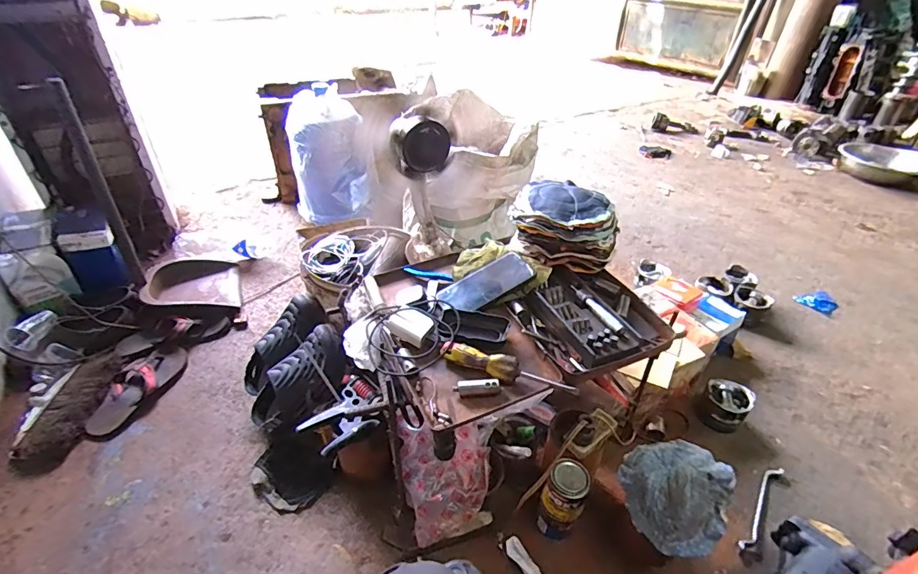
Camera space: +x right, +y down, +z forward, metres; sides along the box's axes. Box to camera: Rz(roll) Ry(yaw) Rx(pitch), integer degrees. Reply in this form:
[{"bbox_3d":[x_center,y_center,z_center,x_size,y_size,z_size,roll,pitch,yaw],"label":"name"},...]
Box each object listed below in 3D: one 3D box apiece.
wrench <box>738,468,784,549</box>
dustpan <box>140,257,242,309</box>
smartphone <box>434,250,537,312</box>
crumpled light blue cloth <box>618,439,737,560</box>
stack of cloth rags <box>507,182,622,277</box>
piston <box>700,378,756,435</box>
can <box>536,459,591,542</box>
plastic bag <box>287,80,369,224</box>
[{"bbox_3d":[0.579,0.423,0.879,0.024,0.022,0.210,31,49,31],"label":"wrench"},{"bbox_3d":[-0.792,-0.015,1.393,0.250,0.078,0.287,-7,38,-11],"label":"dustpan"},{"bbox_3d":[0.046,-0.006,0.791,0.157,0.010,0.079,-31,47,-10],"label":"smartphone"},{"bbox_3d":[0.339,0.316,0.709,0.139,0.081,0.162,-6,40,-8],"label":"crumpled light blue cloth"},{"bbox_3d":[0.186,-0.115,0.844,0.190,0.107,0.143,28,45,30],"label":"stack of cloth rags"},{"bbox_3d":[0.596,0.272,1.037,0.106,0.077,0.097,-29,47,-33],"label":"piston"},{"bbox_3d":[0.182,0.378,0.806,0.068,0.174,0.062,1,37,-1],"label":"can"},{"bbox_3d":[-0.442,-0.441,1.568,0.261,0.400,0.176,-14,40,-19],"label":"plastic bag"}]

